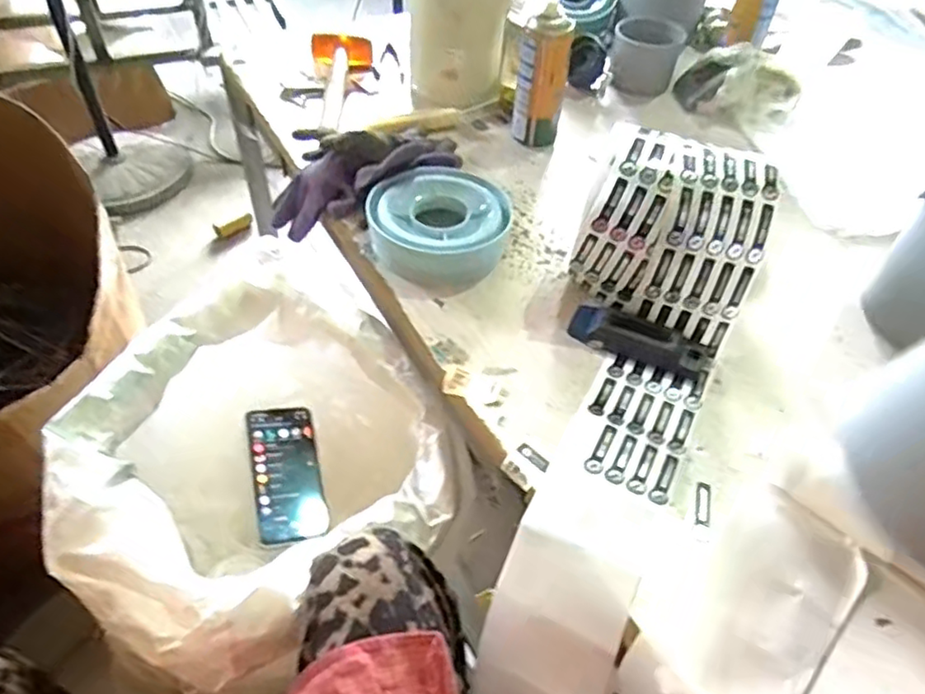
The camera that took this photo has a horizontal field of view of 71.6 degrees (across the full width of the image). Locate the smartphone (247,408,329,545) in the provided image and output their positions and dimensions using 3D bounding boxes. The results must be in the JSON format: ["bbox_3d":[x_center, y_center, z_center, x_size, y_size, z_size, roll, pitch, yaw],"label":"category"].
[{"bbox_3d":[-0.190,0.137,0.696,0.072,0.012,0.158,0,53,-27],"label":"smartphone"}]

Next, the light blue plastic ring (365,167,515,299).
[{"bbox_3d":[-0.025,-0.139,0.727,0.147,0.052,0.150,30,53,21],"label":"light blue plastic ring"}]

